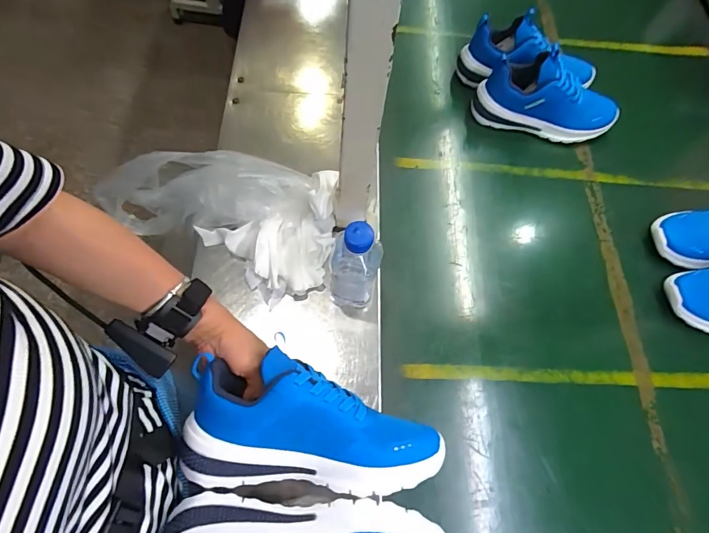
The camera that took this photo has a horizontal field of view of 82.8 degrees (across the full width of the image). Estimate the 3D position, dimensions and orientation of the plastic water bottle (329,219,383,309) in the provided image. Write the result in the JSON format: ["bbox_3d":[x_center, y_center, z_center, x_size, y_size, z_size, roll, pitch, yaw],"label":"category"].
[{"bbox_3d":[0.000,0.005,0.509,0.056,0.186,0.057,6,67,-1],"label":"plastic water bottle"}]

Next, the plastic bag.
[{"bbox_3d":[-0.239,-0.089,0.617,0.433,0.138,0.171,16,66,19],"label":"plastic bag"}]

